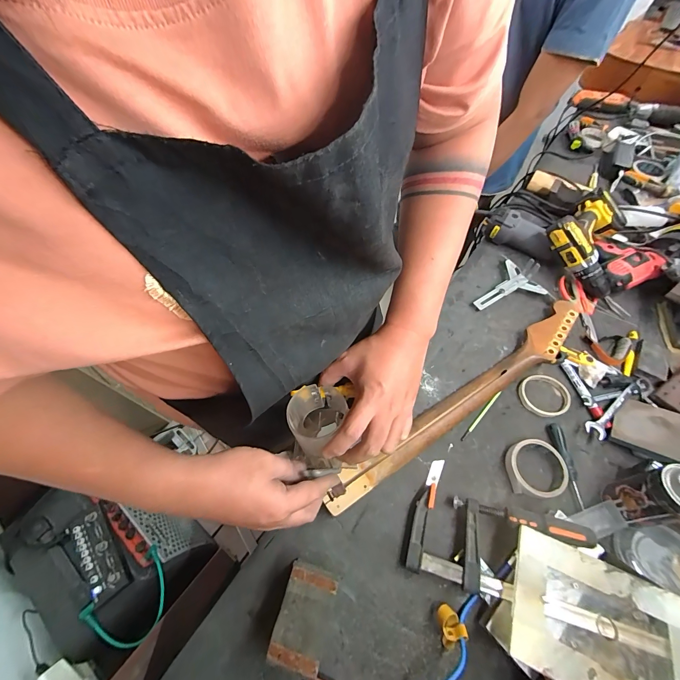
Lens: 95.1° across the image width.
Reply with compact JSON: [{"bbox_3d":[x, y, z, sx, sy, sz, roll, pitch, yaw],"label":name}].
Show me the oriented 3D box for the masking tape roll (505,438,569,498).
[{"bbox_3d":[0.330,0.213,0.520,0.090,0.028,0.090,0,60,0],"label":"masking tape roll"}]

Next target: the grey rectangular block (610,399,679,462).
[{"bbox_3d":[0.544,0.154,0.529,0.118,0.012,0.096,24,55,33],"label":"grey rectangular block"}]

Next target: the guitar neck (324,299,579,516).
[{"bbox_3d":[0.247,0.102,0.581,0.637,0.034,0.064,-31,64,-17],"label":"guitar neck"}]

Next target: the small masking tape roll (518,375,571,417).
[{"bbox_3d":[0.389,0.105,0.587,0.091,0.017,0.077,3,60,2],"label":"small masking tape roll"}]

